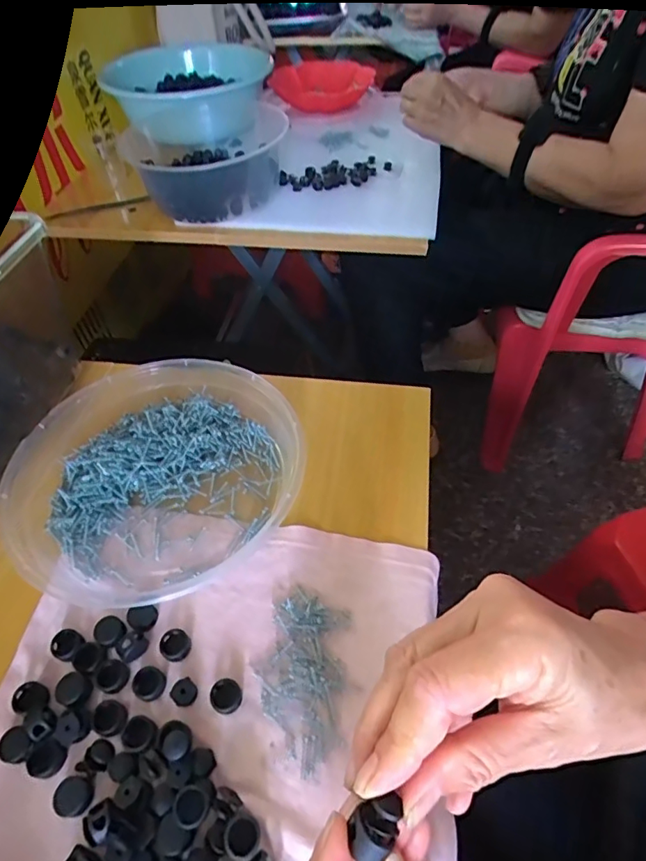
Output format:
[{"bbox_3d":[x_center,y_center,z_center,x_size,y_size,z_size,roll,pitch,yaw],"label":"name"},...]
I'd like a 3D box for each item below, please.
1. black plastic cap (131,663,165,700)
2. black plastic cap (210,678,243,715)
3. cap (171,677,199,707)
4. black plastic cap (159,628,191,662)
[{"bbox_3d":[-0.100,0.145,0.286,0.017,0.008,0.017,-2,50,2],"label":"black plastic cap"},{"bbox_3d":[-0.055,0.150,0.281,0.017,0.008,0.017,-2,50,2],"label":"black plastic cap"},{"bbox_3d":[-0.079,0.149,0.284,0.013,0.008,0.014,-2,50,2],"label":"cap"},{"bbox_3d":[-0.090,0.129,0.301,0.017,0.006,0.019,-34,56,-23],"label":"black plastic cap"}]

